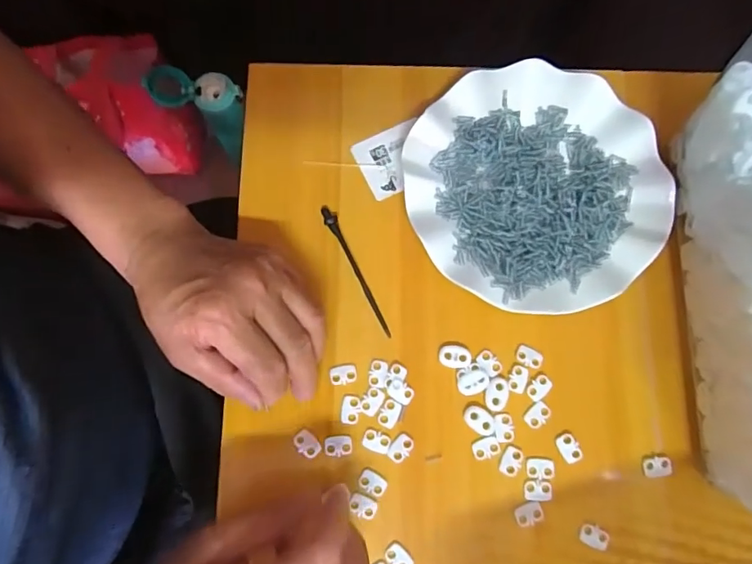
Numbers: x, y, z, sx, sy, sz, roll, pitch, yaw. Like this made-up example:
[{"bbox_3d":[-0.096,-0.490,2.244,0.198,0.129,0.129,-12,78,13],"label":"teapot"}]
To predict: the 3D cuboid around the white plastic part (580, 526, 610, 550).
[{"bbox_3d":[0.144,0.167,0.320,0.019,0.004,0.012,22,79,3],"label":"white plastic part"}]

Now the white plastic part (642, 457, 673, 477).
[{"bbox_3d":[0.191,0.125,0.331,0.019,0.004,0.012,-8,79,-2],"label":"white plastic part"}]

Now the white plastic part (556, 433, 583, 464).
[{"bbox_3d":[0.131,0.113,0.330,0.013,0.004,0.018,-27,81,-6],"label":"white plastic part"}]

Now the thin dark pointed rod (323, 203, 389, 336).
[{"bbox_3d":[-0.015,-0.008,0.353,0.010,0.011,0.104,-24,80,-5],"label":"thin dark pointed rod"}]

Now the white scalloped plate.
[{"bbox_3d":[0.114,-0.068,0.357,0.175,0.024,0.176,0,79,-1],"label":"white scalloped plate"}]

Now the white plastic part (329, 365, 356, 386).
[{"bbox_3d":[-0.023,0.065,0.339,0.018,0.004,0.013,-9,79,-2],"label":"white plastic part"}]

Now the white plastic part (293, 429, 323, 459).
[{"bbox_3d":[-0.046,0.110,0.329,0.020,0.004,0.013,39,81,6],"label":"white plastic part"}]

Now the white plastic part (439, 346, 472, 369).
[{"bbox_3d":[0.055,0.052,0.341,0.022,0.004,0.014,10,79,1],"label":"white plastic part"}]

